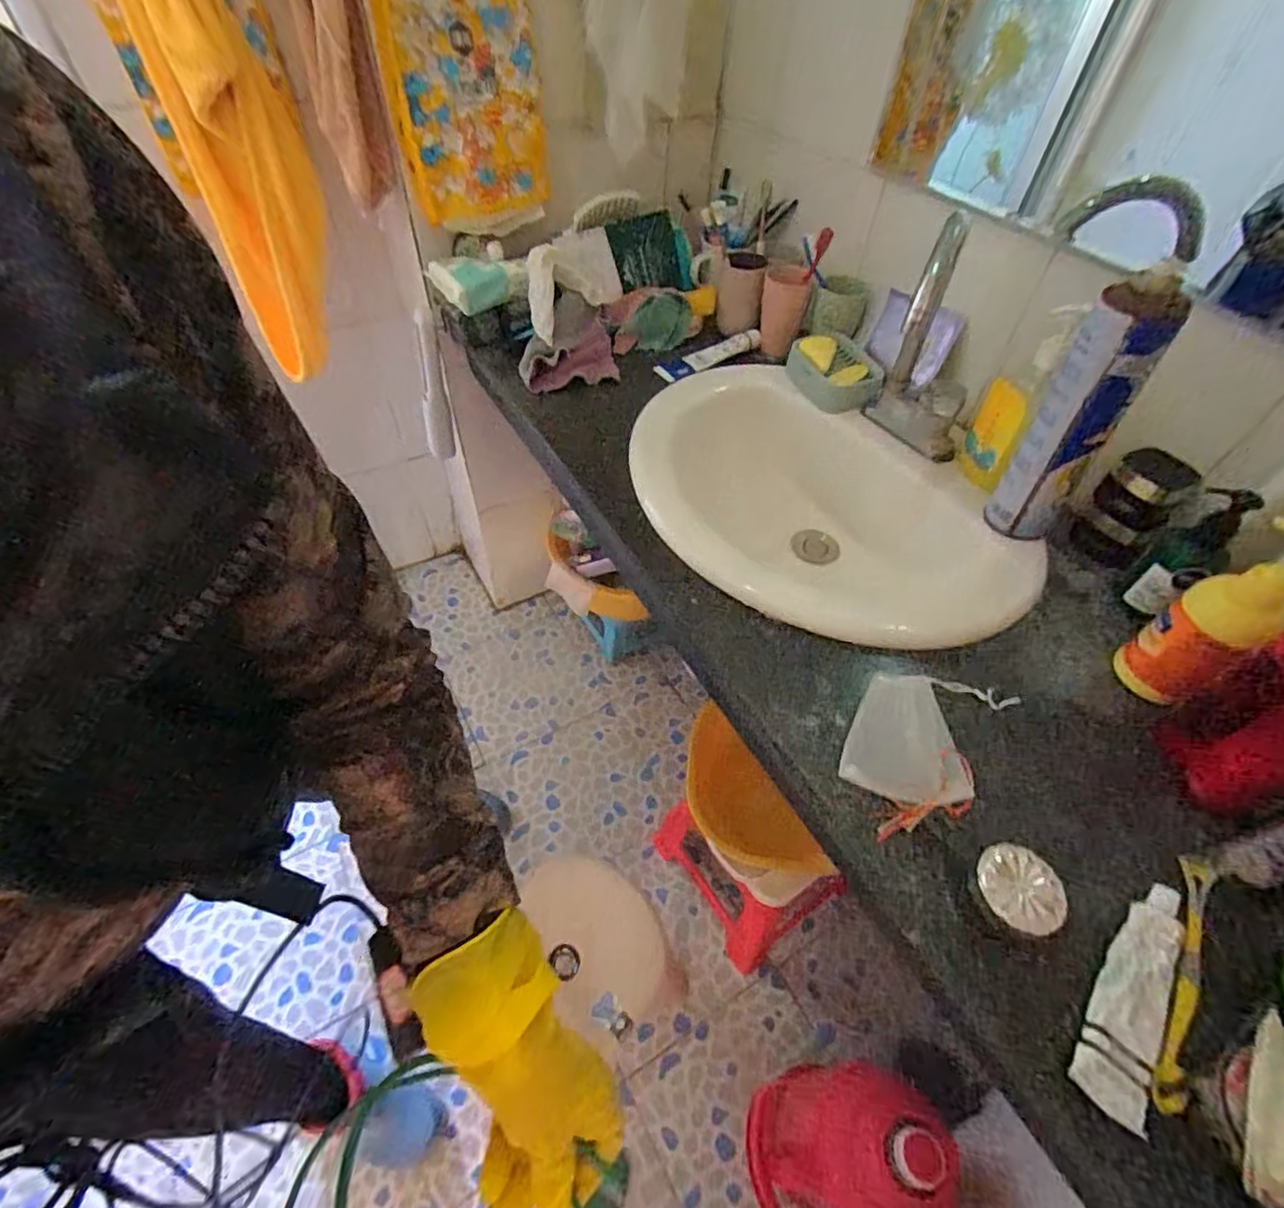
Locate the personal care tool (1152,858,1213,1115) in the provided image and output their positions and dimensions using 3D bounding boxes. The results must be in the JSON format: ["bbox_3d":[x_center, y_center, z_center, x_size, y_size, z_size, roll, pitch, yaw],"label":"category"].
[{"bbox_3d":[0.358,0.242,0.392,0.018,0.015,0.175,31,56,21],"label":"personal care tool"}]

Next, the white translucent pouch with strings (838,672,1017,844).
[{"bbox_3d":[0.228,0.112,0.492,0.101,0.020,0.166,29,55,20],"label":"white translucent pouch with strings"}]

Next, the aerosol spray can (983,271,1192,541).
[{"bbox_3d":[0.398,-0.169,0.554,0.070,0.249,0.058,34,57,23],"label":"aerosol spray can"}]

